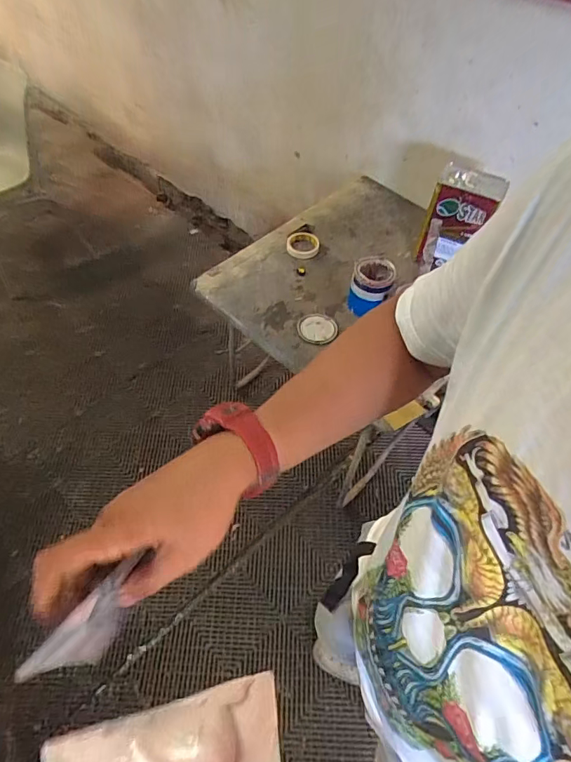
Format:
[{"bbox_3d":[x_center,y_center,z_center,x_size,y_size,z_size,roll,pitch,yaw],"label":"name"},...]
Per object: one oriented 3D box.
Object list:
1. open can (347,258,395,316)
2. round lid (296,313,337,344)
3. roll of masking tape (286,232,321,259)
[{"bbox_3d":[0.220,-0.241,1.201,0.098,0.122,0.106,2,53,-2],"label":"open can"},{"bbox_3d":[0.083,-0.140,1.193,0.101,0.012,0.109,5,53,1],"label":"round lid"},{"bbox_3d":[0.052,-0.407,1.385,0.096,0.020,0.114,0,53,-3],"label":"roll of masking tape"}]

